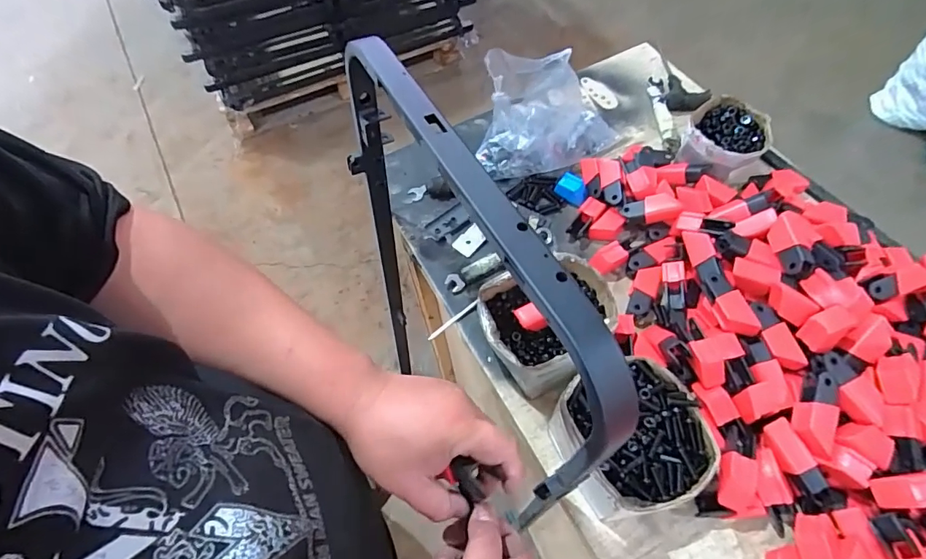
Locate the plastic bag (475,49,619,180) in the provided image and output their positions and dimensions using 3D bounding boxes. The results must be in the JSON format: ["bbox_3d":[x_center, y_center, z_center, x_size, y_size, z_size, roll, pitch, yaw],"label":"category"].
[{"bbox_3d":[0.143,-0.268,0.811,0.216,0.104,0.200,7,60,7],"label":"plastic bag"}]

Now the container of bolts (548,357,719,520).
[{"bbox_3d":[0.189,0.182,0.554,0.154,0.090,0.158,-20,61,-9],"label":"container of bolts"}]

